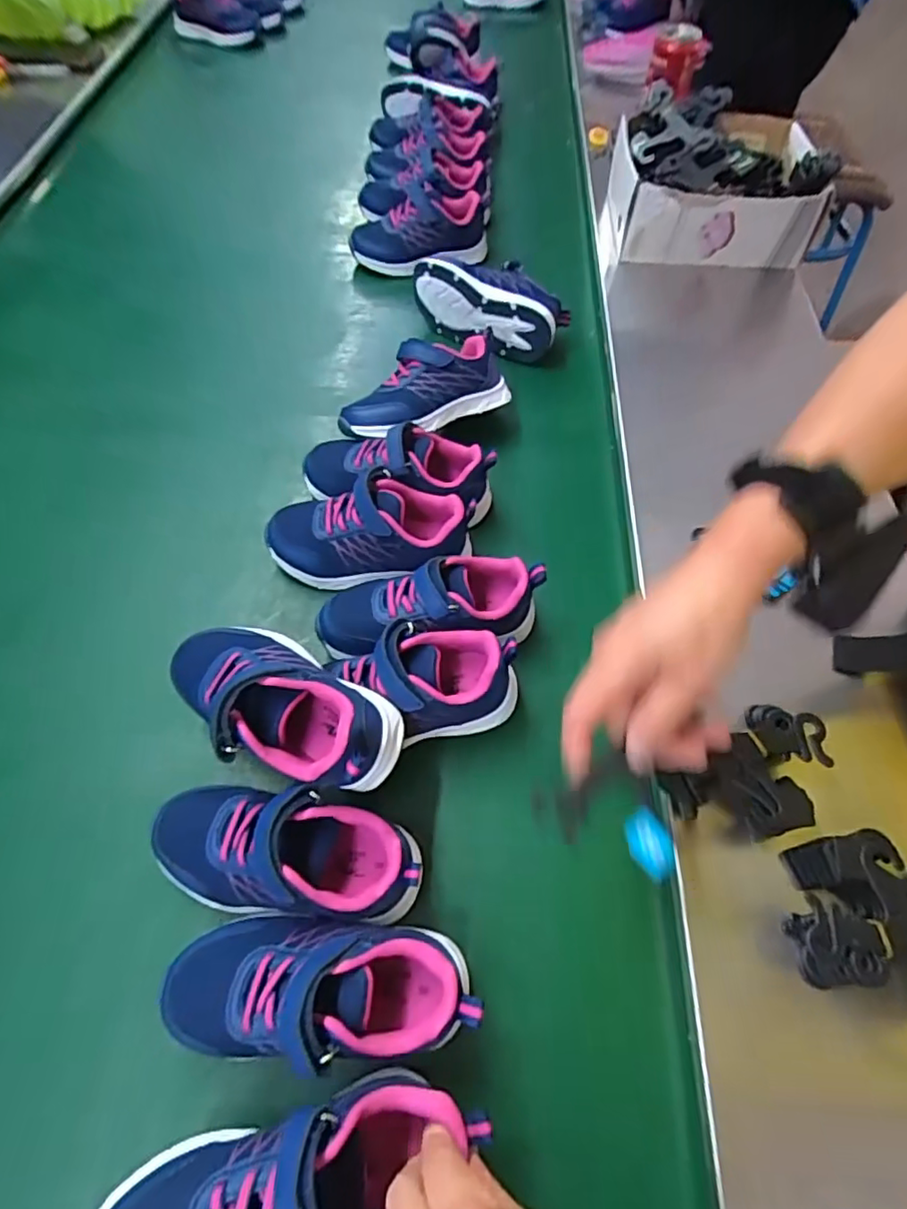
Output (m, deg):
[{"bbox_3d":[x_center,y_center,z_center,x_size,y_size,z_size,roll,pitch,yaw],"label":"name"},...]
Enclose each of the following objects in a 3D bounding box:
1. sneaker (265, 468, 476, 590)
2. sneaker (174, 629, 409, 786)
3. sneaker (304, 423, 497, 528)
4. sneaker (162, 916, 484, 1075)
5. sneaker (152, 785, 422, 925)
[{"bbox_3d":[-0.070,-0.058,0.495,0.166,0.071,0.078,-4,58,-4],"label":"sneaker"},{"bbox_3d":[-0.113,0.058,0.373,0.160,0.059,0.082,29,62,15],"label":"sneaker"},{"bbox_3d":[-0.049,-0.119,0.530,0.166,0.079,0.077,3,58,-1],"label":"sneaker"},{"bbox_3d":[-0.073,0.210,0.330,0.170,0.064,0.068,2,58,-1],"label":"sneaker"},{"bbox_3d":[-0.103,0.153,0.366,0.169,0.070,0.068,8,58,3],"label":"sneaker"}]

